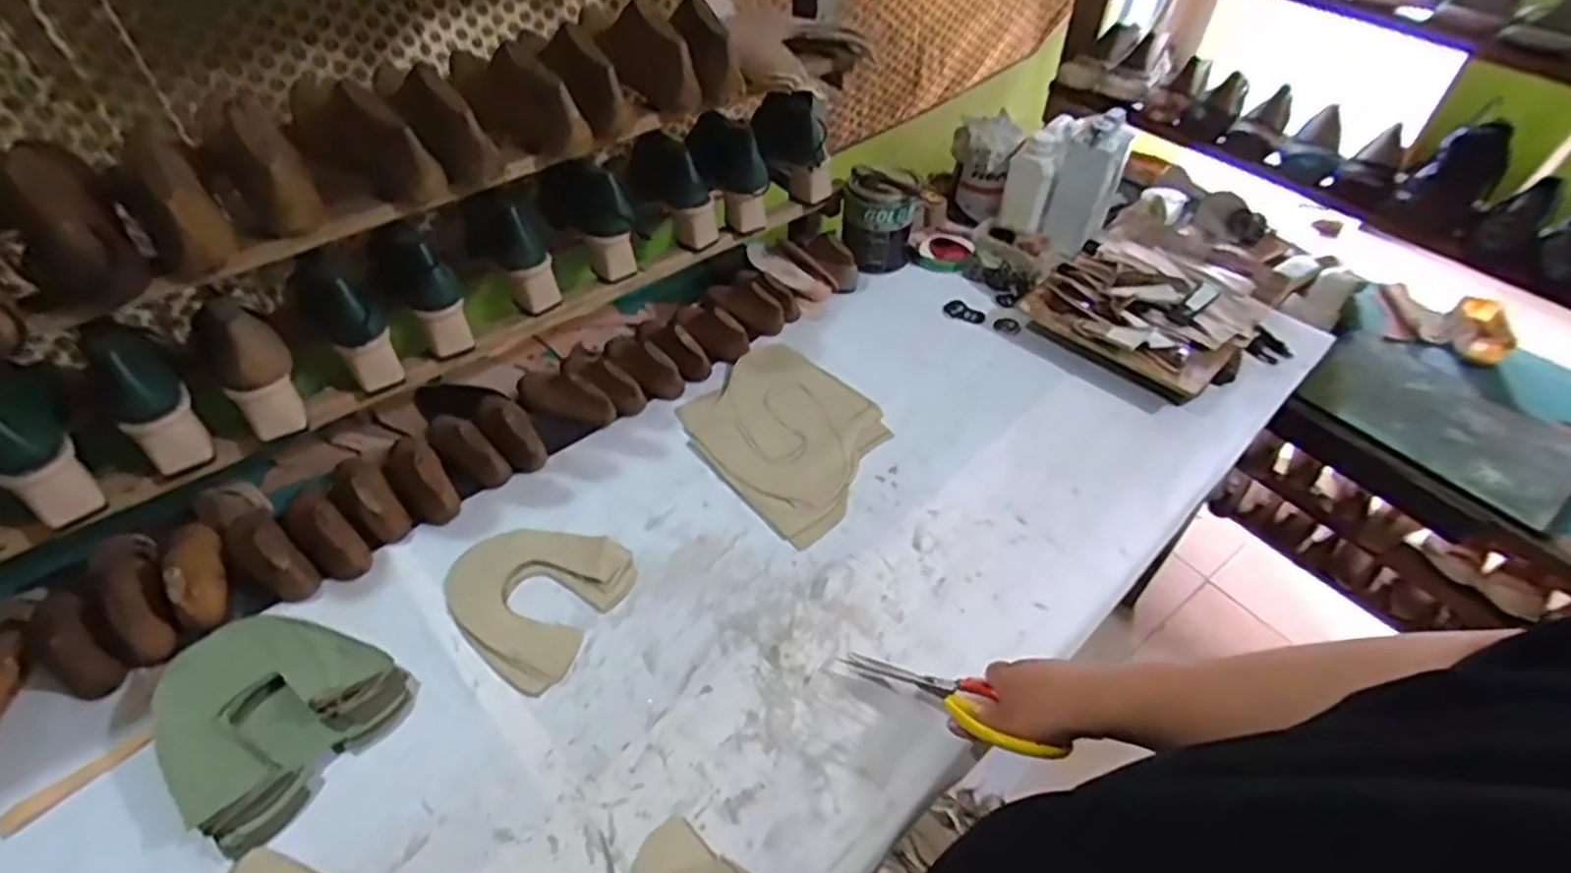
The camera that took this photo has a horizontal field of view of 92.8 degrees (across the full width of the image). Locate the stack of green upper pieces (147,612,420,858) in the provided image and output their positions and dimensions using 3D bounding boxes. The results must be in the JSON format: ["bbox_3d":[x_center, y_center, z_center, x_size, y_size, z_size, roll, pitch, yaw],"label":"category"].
[{"bbox_3d":[-0.452,0.235,0.653,0.174,0.045,0.173,27,51,20],"label":"stack of green upper pieces"}]

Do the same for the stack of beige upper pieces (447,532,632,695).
[{"bbox_3d":[-0.261,0.155,0.765,0.167,0.008,0.166,23,50,17],"label":"stack of beige upper pieces"}]

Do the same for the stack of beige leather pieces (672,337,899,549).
[{"bbox_3d":[0.004,-0.011,0.925,0.223,0.009,0.267,-35,57,-30],"label":"stack of beige leather pieces"}]

